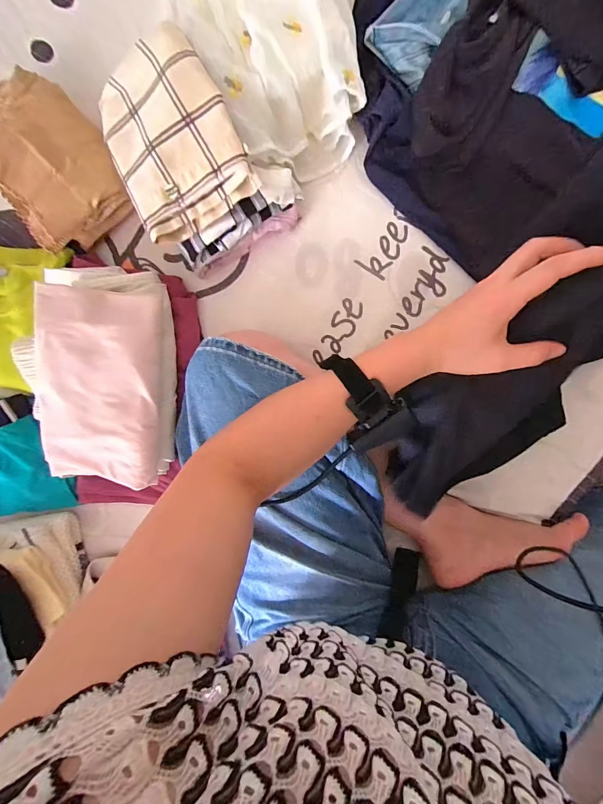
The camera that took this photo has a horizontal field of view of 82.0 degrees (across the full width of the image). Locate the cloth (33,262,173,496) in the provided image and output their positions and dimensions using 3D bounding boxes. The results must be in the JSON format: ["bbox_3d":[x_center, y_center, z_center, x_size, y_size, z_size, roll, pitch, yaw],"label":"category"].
[{"bbox_3d":[-0.228,-0.035,0.404,0.145,0.072,0.240,6,95,3],"label":"cloth"}]

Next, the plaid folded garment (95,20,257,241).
[{"bbox_3d":[-0.143,-0.287,0.373,0.132,0.038,0.217,-28,92,5],"label":"plaid folded garment"}]

